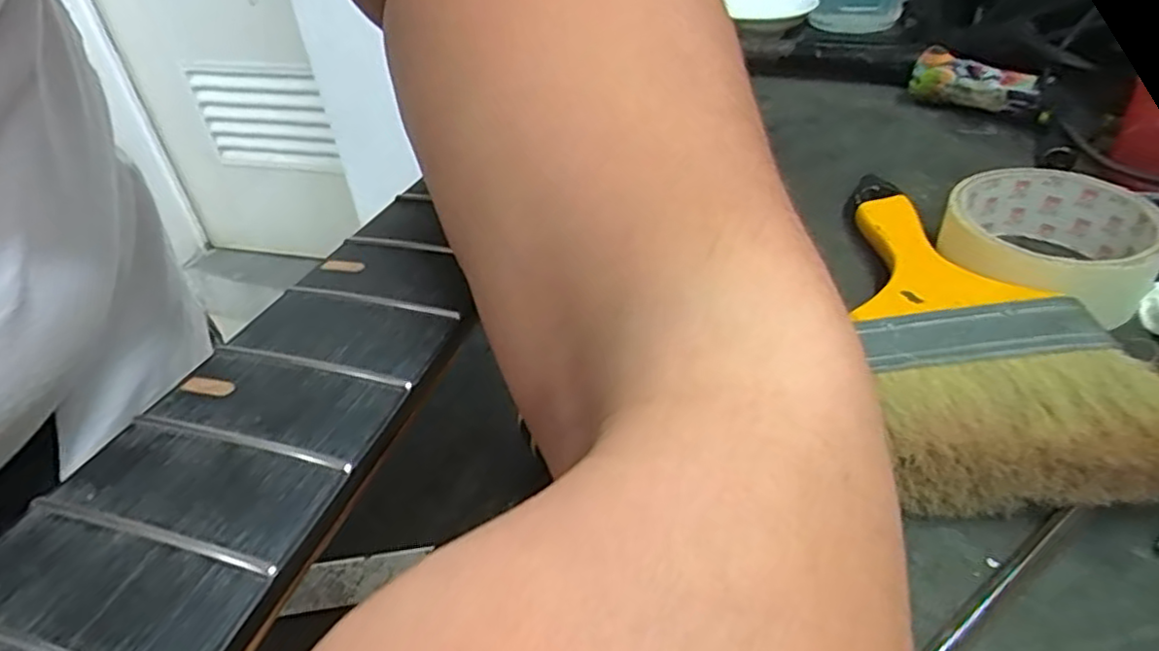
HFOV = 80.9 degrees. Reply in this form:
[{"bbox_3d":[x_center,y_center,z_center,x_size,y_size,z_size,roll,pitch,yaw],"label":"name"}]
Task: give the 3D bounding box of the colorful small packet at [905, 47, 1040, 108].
[{"bbox_3d":[0.265,-0.168,0.465,0.014,0.031,0.077,-33,46,-31],"label":"colorful small packet"}]

